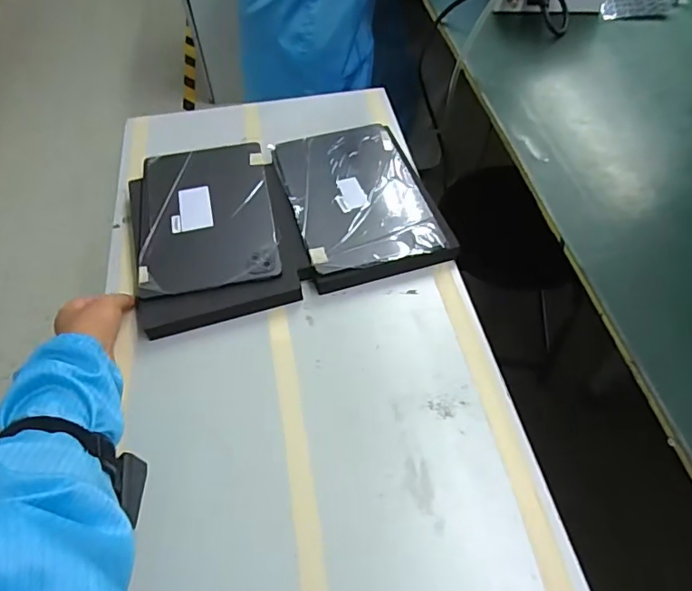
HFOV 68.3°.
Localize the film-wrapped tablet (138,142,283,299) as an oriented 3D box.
[{"bbox_3d":[-0.179,-0.107,0.665,0.167,0.010,0.245,-8,55,-4],"label":"film-wrapped tablet"}]

